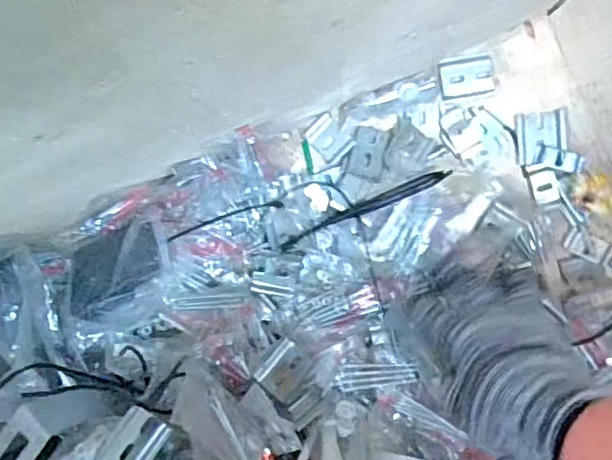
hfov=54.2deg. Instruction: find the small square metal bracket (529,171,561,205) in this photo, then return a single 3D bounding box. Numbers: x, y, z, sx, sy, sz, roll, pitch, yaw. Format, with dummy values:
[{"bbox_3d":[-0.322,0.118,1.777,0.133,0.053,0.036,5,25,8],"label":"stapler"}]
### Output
[{"bbox_3d":[0.186,-0.033,0.463,0.019,0.004,0.025,-17,92,7],"label":"small square metal bracket"}]

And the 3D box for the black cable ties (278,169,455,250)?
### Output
[{"bbox_3d":[0.044,-0.016,0.459,0.137,0.013,0.010,-24,91,7],"label":"black cable ties"}]

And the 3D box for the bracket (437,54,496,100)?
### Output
[{"bbox_3d":[0.125,-0.120,0.465,0.042,0.006,0.030,-11,92,7],"label":"bracket"}]

